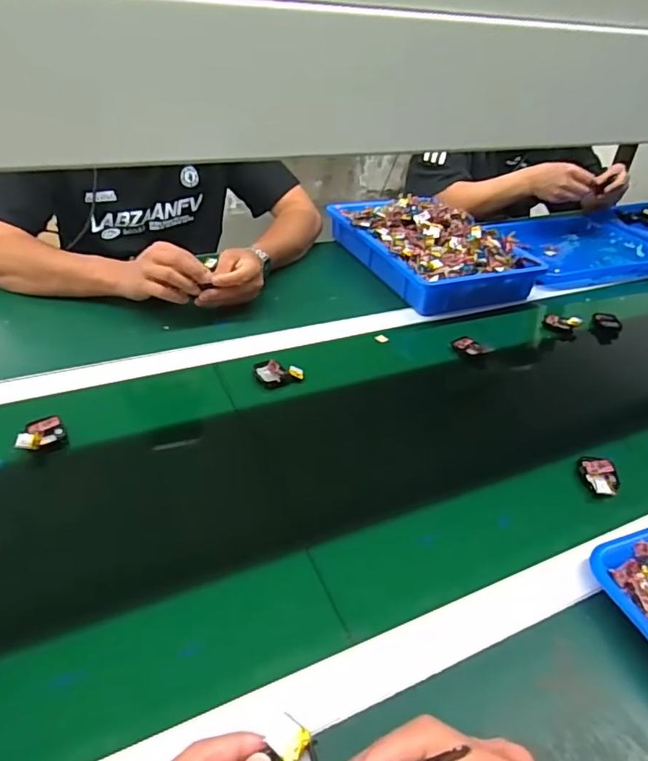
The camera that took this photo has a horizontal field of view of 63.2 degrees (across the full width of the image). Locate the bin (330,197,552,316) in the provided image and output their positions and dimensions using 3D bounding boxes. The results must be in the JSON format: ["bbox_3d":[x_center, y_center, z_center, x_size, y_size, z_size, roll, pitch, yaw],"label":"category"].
[{"bbox_3d":[0.183,-0.243,0.949,0.234,0.083,0.341,-13,41,-22],"label":"bin"}]

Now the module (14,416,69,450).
[{"bbox_3d":[-0.299,0.056,0.554,0.047,0.018,0.038,-23,46,-31],"label":"module"}]

